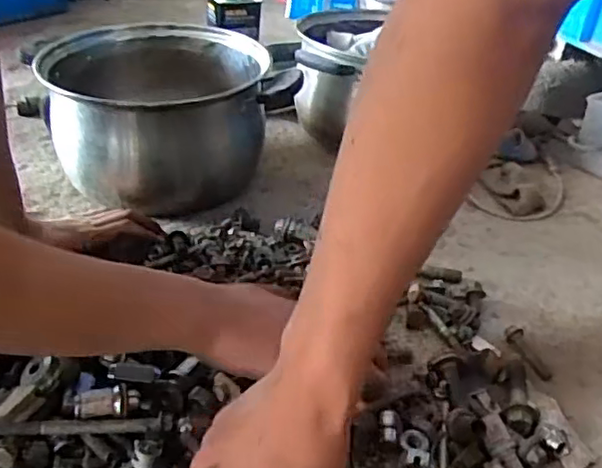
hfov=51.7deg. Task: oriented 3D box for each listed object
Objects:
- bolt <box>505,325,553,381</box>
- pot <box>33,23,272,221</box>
[{"bbox_3d":[0.215,0.110,0.593,0.018,0.013,0.063,-7,36,-17],"label":"bolt"},{"bbox_3d":[-0.182,-0.151,0.808,0.260,0.158,0.279,-3,35,-11],"label":"pot"}]

